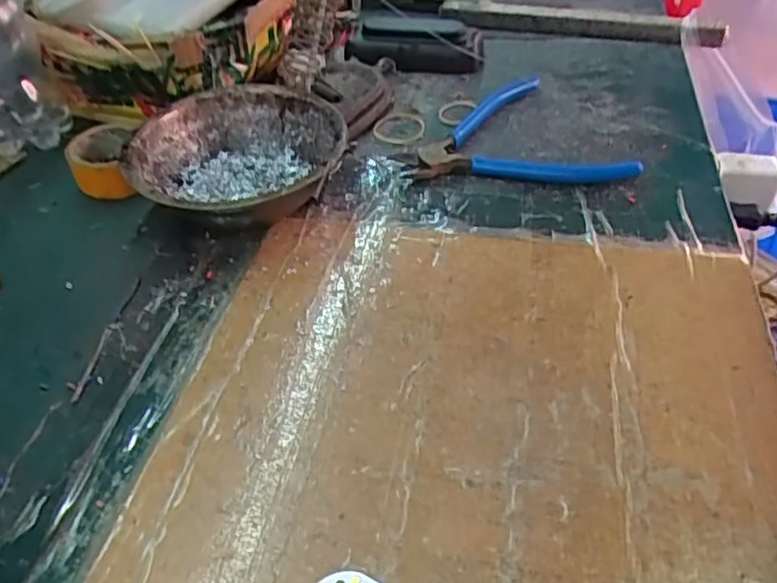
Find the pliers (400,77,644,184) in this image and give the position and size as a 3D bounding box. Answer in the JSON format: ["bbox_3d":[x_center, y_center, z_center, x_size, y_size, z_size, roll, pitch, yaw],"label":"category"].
[{"bbox_3d":[0.073,-0.099,0.430,0.131,0.012,0.129,-17,44,-15],"label":"pliers"}]

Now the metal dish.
[{"bbox_3d":[-0.088,-0.074,0.388,0.118,0.043,0.122,-2,43,1],"label":"metal dish"}]

